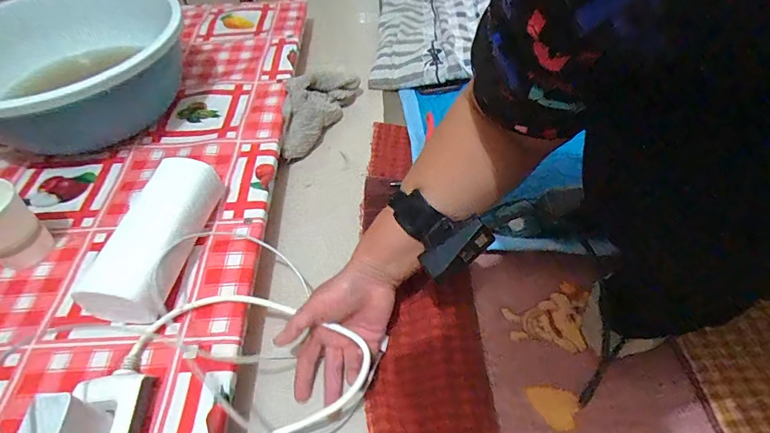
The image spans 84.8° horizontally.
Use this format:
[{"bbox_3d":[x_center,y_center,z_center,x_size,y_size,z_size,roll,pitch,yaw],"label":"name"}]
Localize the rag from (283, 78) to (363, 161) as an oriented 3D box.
[{"bbox_3d":[-0.122,-0.182,0.698,0.081,0.068,0.222,19,53,17],"label":"rag"}]

